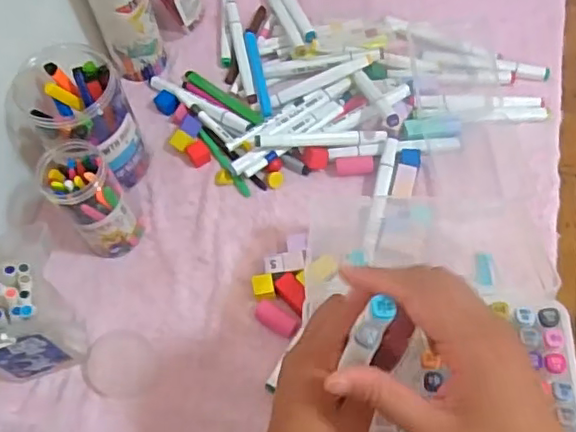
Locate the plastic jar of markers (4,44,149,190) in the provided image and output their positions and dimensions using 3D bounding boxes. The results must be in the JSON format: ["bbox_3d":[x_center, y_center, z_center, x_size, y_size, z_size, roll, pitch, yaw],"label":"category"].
[{"bbox_3d":[-0.215,-0.096,0.623,0.113,0.126,0.097,4,62,6],"label":"plastic jar of markers"}]

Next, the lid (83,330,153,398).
[{"bbox_3d":[-0.160,0.139,0.565,0.065,0.013,0.063,1,63,-2],"label":"lid"}]

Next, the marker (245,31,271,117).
[{"bbox_3d":[-0.034,-0.169,0.701,0.012,0.007,0.127,-12,62,-3],"label":"marker"}]

